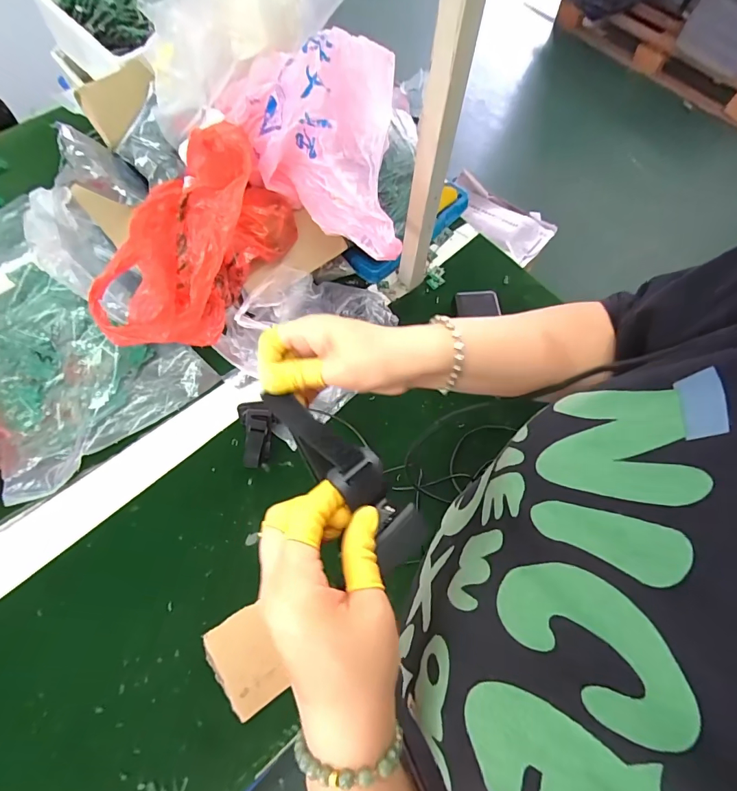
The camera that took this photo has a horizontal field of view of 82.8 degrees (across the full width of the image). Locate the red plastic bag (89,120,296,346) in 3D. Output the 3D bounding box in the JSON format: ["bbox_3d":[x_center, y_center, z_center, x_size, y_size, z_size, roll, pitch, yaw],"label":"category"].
[{"bbox_3d":[-0.209,-0.184,0.524,0.160,0.153,0.282,14,67,5],"label":"red plastic bag"}]

